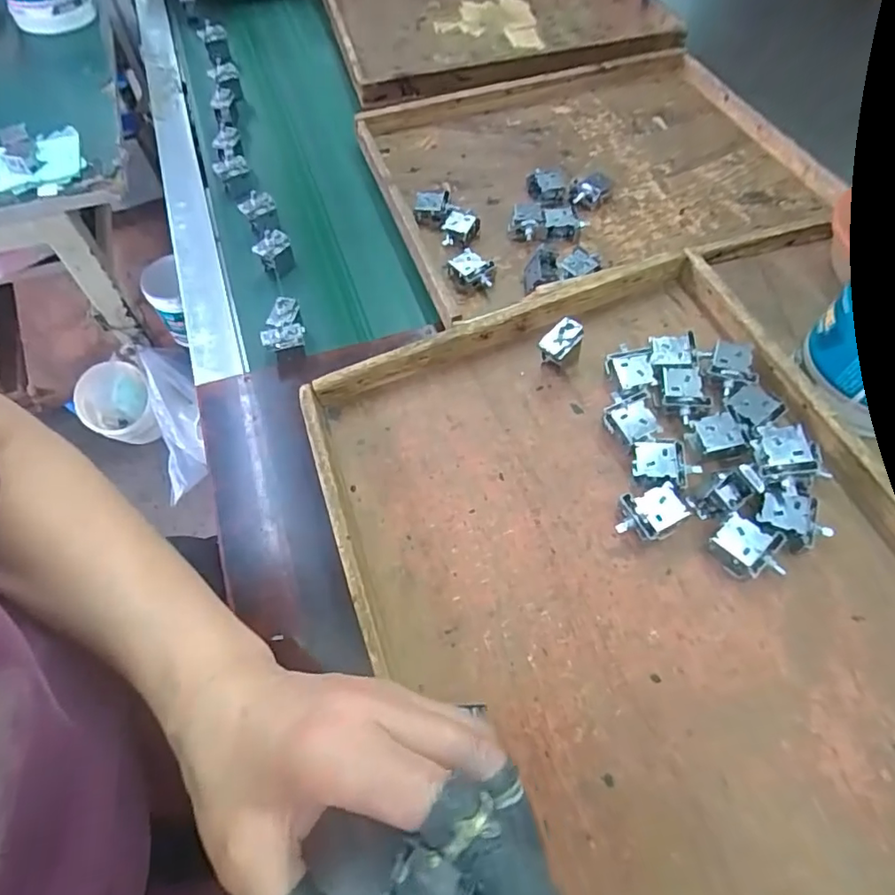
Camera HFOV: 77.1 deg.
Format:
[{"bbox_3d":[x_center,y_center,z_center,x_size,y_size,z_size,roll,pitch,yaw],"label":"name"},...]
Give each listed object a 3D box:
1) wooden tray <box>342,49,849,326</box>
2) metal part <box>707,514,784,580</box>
[{"bbox_3d":[0.176,-0.346,0.690,0.503,0.058,0.404,-14,60,-7],"label":"wooden tray"},{"bbox_3d":[0.222,0.077,0.416,0.047,0.027,0.038,40,67,21],"label":"metal part"}]

